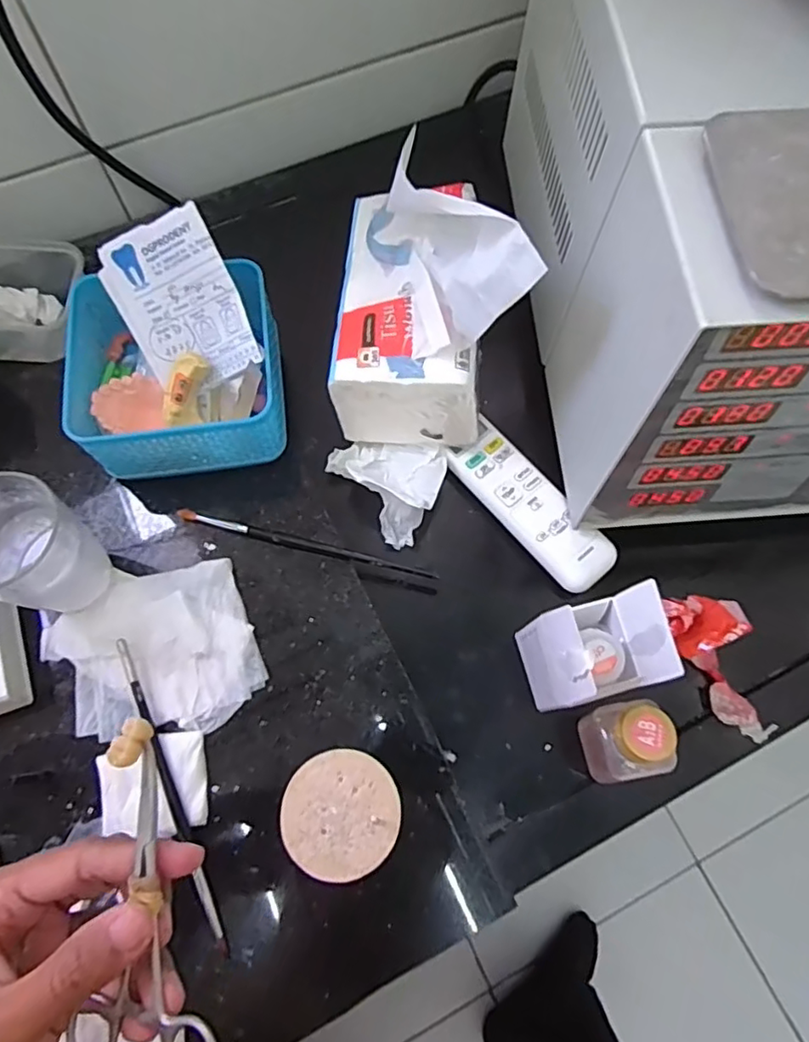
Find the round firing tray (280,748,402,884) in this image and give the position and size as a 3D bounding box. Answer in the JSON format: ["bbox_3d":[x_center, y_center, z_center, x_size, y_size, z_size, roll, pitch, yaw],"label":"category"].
[{"bbox_3d":[-0.037,0.171,0.355,0.066,0.012,0.066,0,70,0],"label":"round firing tray"}]

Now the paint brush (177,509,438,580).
[{"bbox_3d":[-0.068,0.015,0.415,0.181,0.010,0.008,12,70,4],"label":"paint brush"}]

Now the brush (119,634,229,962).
[{"bbox_3d":[-0.140,0.157,0.355,0.010,0.011,0.183,-24,72,-9],"label":"brush"}]

